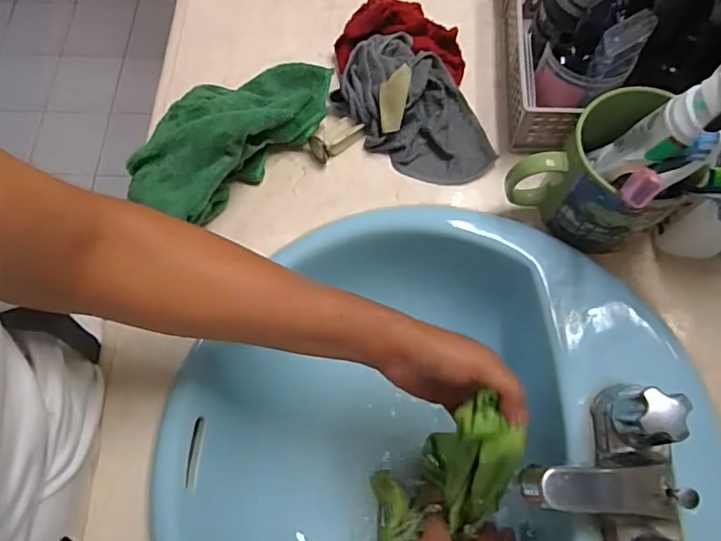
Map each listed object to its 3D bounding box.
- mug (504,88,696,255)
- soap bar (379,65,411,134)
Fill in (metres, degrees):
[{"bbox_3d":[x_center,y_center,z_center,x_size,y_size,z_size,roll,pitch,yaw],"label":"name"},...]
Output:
[{"bbox_3d":[0.199,-0.071,0.446,0.115,0.107,0.104,-27,72,-6],"label":"mug"},{"bbox_3d":[0.030,-0.161,0.492,0.026,0.007,0.061,15,109,5],"label":"soap bar"}]

